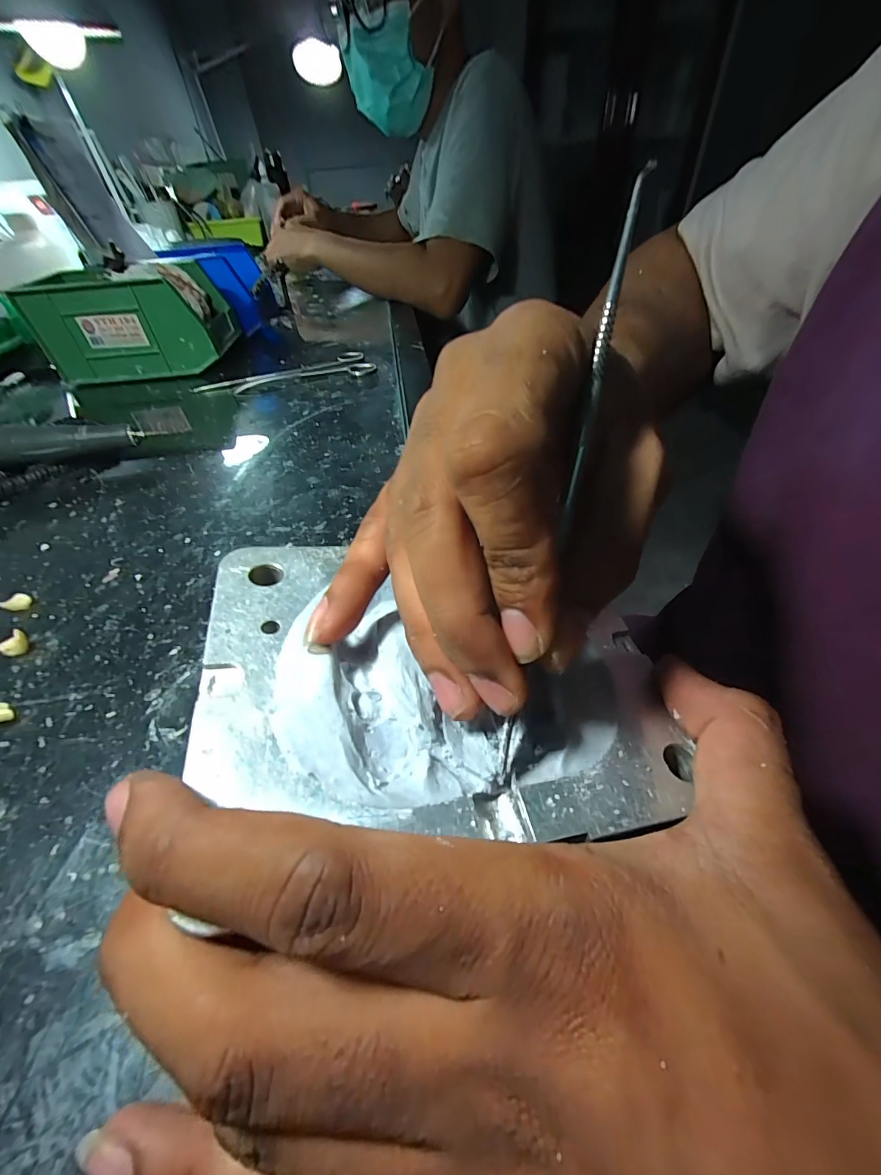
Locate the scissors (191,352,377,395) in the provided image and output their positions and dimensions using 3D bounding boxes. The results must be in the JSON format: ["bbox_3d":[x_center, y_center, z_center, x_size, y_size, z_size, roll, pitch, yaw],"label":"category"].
[{"bbox_3d":[-0.154,-0.214,0.428,0.172,0.007,0.059,-13,46,-9],"label":"scissors"}]

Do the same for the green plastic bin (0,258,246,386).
[{"bbox_3d":[-0.318,-0.283,0.455,0.171,0.084,0.097,-6,45,-1],"label":"green plastic bin"}]

